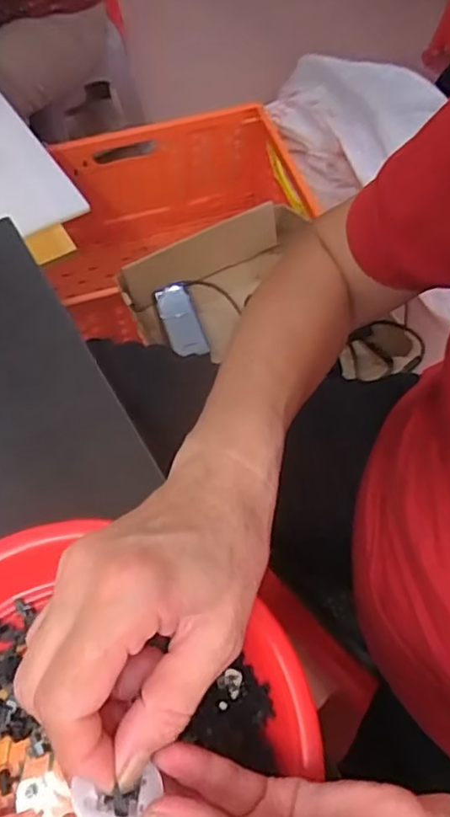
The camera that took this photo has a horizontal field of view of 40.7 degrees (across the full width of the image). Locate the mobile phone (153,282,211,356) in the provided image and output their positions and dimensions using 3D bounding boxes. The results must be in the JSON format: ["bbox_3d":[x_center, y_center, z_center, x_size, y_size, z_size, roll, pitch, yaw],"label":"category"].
[{"bbox_3d":[-0.065,-0.130,0.877,0.061,0.012,0.131,-8,60,-27],"label":"mobile phone"}]

